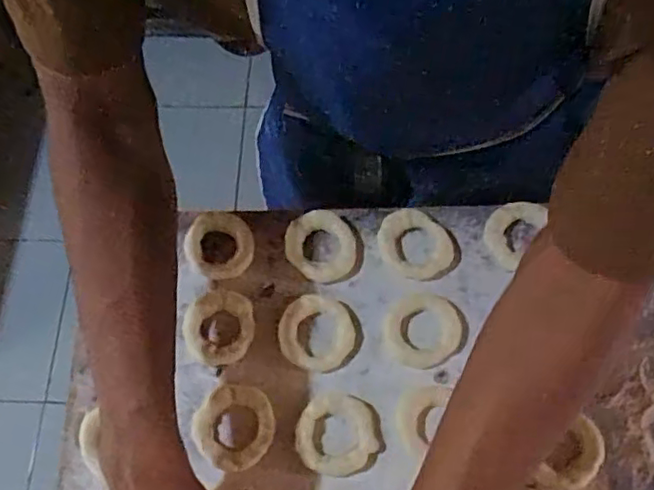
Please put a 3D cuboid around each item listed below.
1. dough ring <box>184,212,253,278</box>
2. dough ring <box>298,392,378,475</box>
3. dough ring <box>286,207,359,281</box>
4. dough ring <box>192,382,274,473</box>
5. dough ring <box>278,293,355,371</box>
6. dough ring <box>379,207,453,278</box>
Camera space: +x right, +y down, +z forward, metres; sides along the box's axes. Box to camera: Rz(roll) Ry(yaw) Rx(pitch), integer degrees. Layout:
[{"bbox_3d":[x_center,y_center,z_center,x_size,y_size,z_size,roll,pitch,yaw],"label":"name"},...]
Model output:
[{"bbox_3d":[-0.091,-0.001,0.531,0.056,0.009,0.056,-1,69,3],"label":"dough ring"},{"bbox_3d":[0.006,0.146,0.481,0.058,0.006,0.060,-1,69,3],"label":"dough ring"},{"bbox_3d":[-0.005,0.001,0.538,0.057,0.008,0.064,-42,73,-12],"label":"dough ring"},{"bbox_3d":[-0.071,0.140,0.484,0.062,0.010,0.060,-1,69,3],"label":"dough ring"},{"bbox_3d":[-0.009,0.072,0.514,0.061,0.006,0.060,-1,69,3],"label":"dough ring"},{"bbox_3d":[0.076,-0.001,0.536,0.065,0.012,0.053,38,75,15],"label":"dough ring"}]

